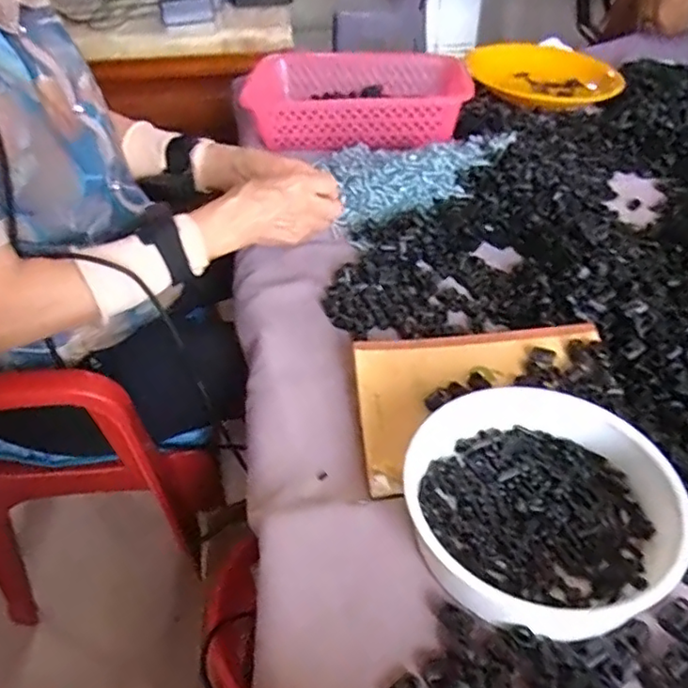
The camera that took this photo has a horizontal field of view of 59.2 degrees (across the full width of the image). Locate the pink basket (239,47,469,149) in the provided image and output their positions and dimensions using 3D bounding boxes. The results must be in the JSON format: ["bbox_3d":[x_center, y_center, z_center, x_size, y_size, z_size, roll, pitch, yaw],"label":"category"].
[{"bbox_3d":[0.022,-0.344,0.846,0.288,0.067,0.203,2,43,4],"label":"pink basket"}]

